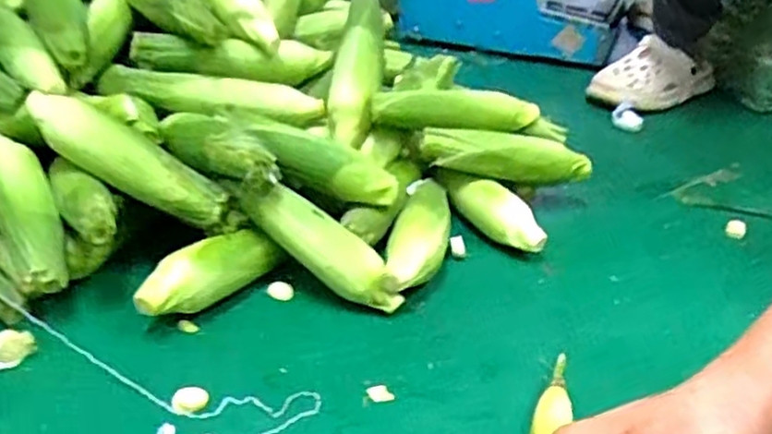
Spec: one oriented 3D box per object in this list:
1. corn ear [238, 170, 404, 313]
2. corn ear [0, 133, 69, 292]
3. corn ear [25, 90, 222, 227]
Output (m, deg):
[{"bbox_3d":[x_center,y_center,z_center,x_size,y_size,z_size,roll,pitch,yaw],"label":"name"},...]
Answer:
[{"bbox_3d":[-0.065,0.028,0.720,0.194,0.061,0.048,39,35,0],"label":"corn ear"},{"bbox_3d":[-0.364,-0.019,0.706,0.054,0.044,0.225,-17,49,-32],"label":"corn ear"},{"bbox_3d":[-0.266,-0.059,0.725,0.237,0.050,0.063,30,35,7],"label":"corn ear"}]

